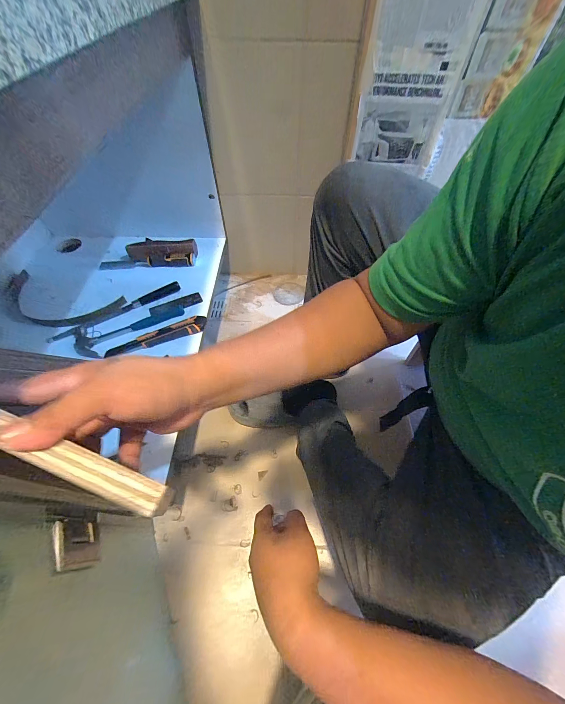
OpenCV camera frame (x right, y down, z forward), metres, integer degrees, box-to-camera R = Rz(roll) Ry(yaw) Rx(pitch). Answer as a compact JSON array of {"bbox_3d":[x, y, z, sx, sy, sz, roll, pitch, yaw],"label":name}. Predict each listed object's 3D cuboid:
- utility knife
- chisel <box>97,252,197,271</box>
[{"bbox_3d":[-0.295,-0.036,0.658,0.229,0.016,0.040,-22,59,-14],"label":"utility knife"},{"bbox_3d":[-0.399,-0.265,0.809,0.278,0.029,0.033,-3,56,-2],"label":"chisel"}]

